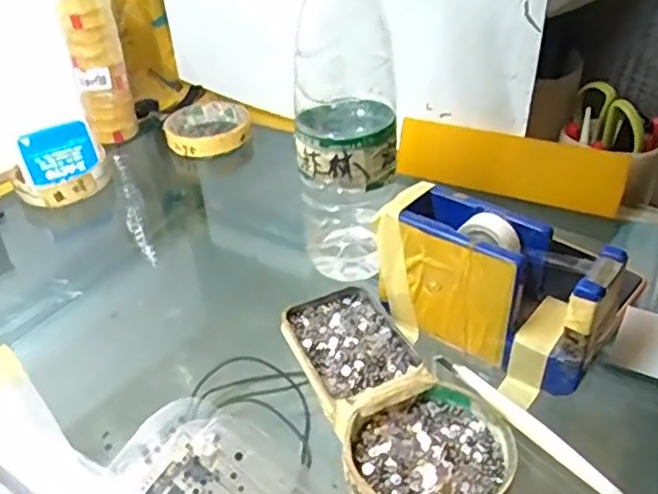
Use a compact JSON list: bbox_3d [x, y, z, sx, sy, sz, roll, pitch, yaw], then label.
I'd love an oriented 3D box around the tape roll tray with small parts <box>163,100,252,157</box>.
[{"bbox_3d":[-0.122,-0.120,0.634,0.083,0.023,0.099,-11,37,-9],"label":"tape roll tray with small parts"}]

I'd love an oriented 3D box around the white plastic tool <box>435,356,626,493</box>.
[{"bbox_3d":[0.112,0.099,0.323,0.010,0.008,0.144,-29,43,-29],"label":"white plastic tool"}]

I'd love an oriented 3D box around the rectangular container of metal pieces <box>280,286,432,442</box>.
[{"bbox_3d":[0.013,0.059,0.372,0.066,0.020,0.100,-18,39,-18],"label":"rectangular container of metal pieces"}]

